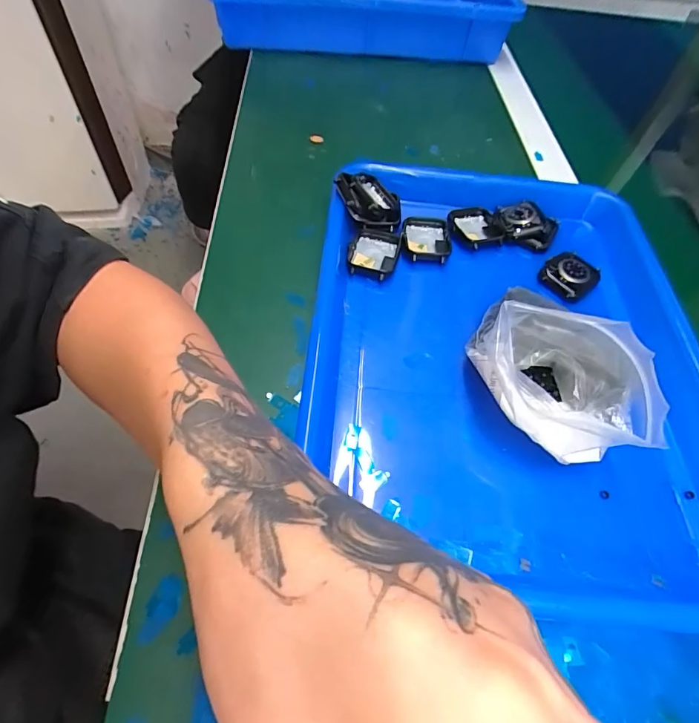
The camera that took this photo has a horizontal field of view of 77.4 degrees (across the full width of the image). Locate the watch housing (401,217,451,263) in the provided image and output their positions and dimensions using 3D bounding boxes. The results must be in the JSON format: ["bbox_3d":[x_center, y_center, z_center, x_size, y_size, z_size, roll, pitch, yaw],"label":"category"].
[{"bbox_3d":[0.060,-0.096,0.345,0.037,0.008,0.044,7,55,0],"label":"watch housing"}]

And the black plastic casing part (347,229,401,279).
[{"bbox_3d":[0.018,-0.083,0.337,0.036,0.012,0.046,15,56,6],"label":"black plastic casing part"}]

